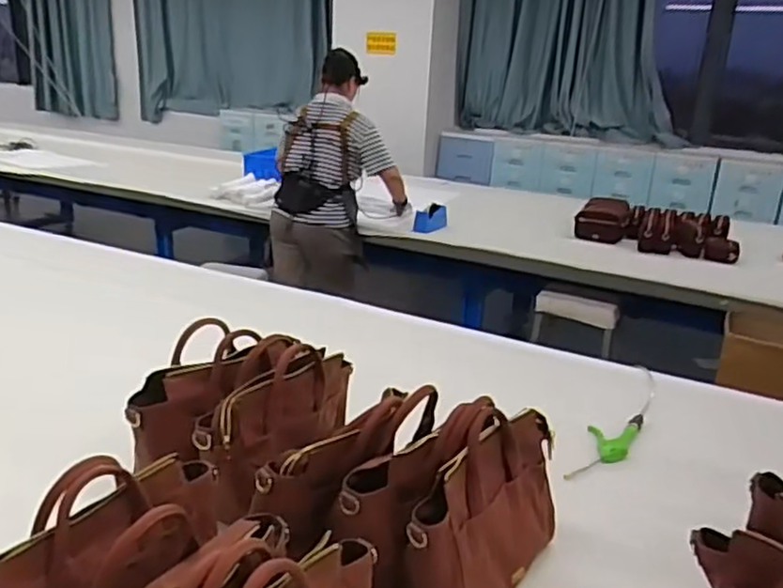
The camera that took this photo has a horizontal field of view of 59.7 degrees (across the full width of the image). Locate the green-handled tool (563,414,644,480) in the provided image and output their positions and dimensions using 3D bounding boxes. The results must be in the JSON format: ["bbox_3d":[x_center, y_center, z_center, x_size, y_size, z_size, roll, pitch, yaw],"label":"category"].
[{"bbox_3d":[0.391,0.273,1.246,0.085,0.025,0.264,14,22,29],"label":"green-handled tool"}]

